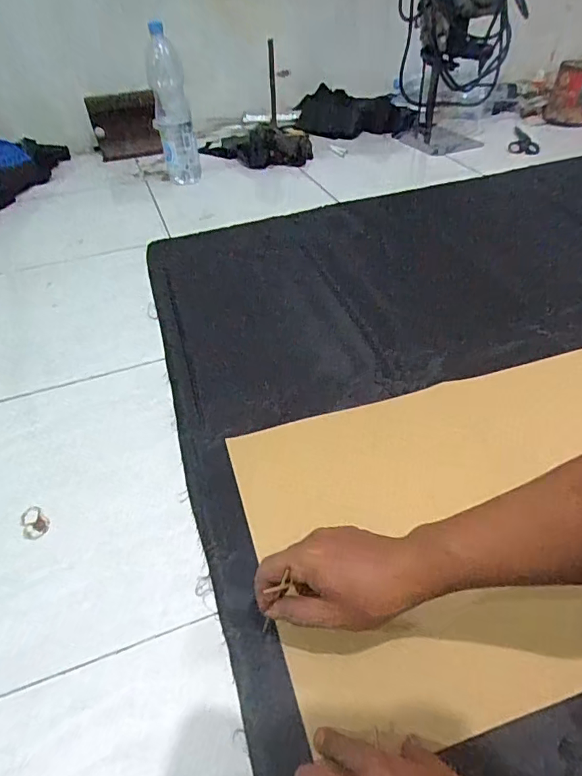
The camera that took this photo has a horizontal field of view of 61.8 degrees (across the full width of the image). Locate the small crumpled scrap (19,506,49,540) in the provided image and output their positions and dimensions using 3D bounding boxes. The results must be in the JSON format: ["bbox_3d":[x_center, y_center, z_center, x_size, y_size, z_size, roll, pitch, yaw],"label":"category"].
[{"bbox_3d":[-0.279,0.146,0.528,0.026,0.004,0.045,-26,48,-23],"label":"small crumpled scrap"}]

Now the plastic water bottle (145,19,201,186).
[{"bbox_3d":[-0.279,-0.648,1.152,0.087,0.344,0.104,-8,43,-6],"label":"plastic water bottle"}]

